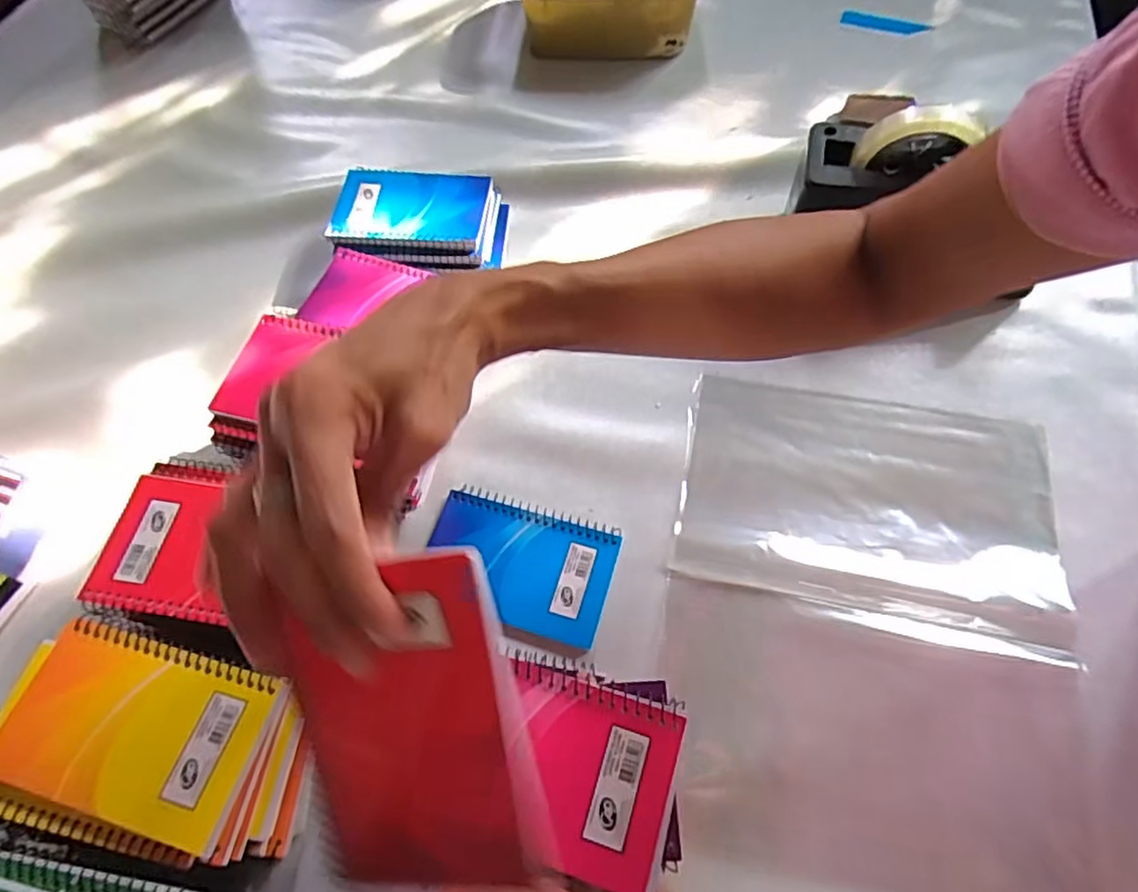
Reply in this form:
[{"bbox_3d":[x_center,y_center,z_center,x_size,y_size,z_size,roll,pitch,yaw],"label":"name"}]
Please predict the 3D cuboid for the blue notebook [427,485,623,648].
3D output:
[{"bbox_3d":[-0.035,0.080,0.450,0.127,0.006,0.084,14,63,10],"label":"blue notebook"}]

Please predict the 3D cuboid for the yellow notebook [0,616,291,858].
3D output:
[{"bbox_3d":[-0.226,0.143,0.335,0.139,0.014,0.082,13,61,9],"label":"yellow notebook"}]

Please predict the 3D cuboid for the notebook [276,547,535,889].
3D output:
[{"bbox_3d":[-0.055,0.098,0.221,0.076,0.128,0.007,-4,15,8],"label":"notebook"}]

